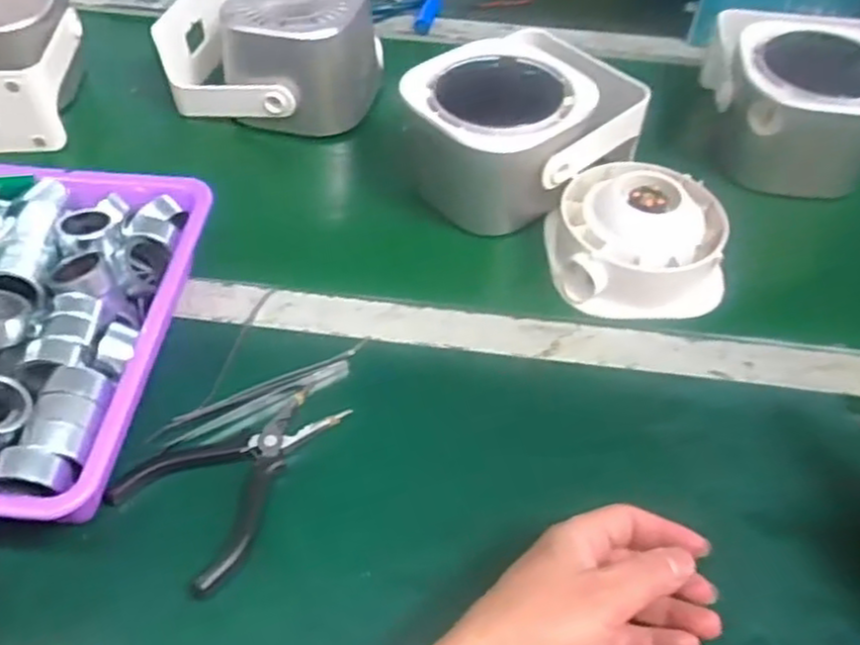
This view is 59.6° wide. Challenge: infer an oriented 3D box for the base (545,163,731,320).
[{"bbox_3d":[0.166,-0.070,0.602,0.137,0.067,0.142,4,50,1],"label":"base"}]

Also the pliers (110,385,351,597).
[{"bbox_3d":[-0.128,0.091,0.482,0.096,0.012,0.138,27,54,19],"label":"pliers"}]

